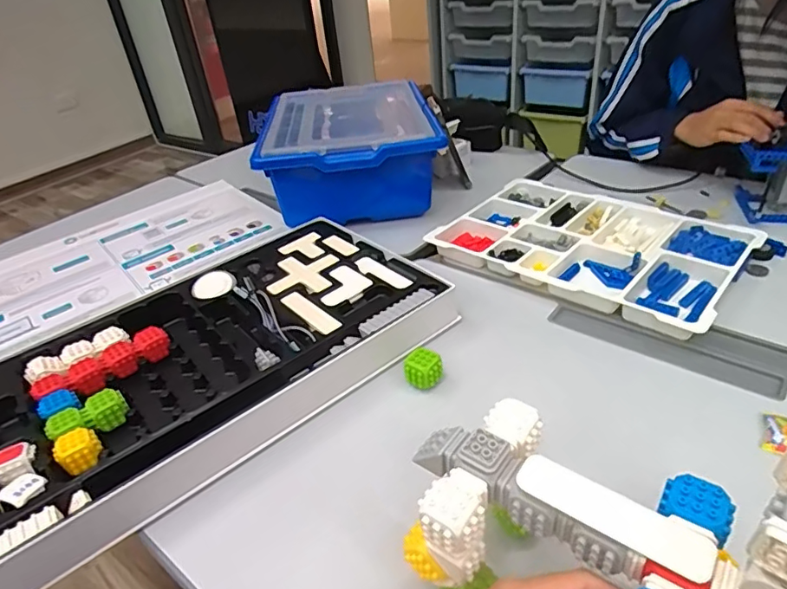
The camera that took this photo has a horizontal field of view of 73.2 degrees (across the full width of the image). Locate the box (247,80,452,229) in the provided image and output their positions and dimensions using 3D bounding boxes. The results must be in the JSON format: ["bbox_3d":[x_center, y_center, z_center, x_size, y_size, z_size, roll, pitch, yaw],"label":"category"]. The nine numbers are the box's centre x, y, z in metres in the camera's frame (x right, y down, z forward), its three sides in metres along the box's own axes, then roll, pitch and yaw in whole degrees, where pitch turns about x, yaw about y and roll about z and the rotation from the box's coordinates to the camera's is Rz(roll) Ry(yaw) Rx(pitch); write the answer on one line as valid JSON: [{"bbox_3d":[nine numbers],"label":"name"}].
[{"bbox_3d":[-0.082,-0.259,0.987,0.276,0.167,0.395,-9,34,-3],"label":"box"}]

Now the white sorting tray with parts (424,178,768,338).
[{"bbox_3d":[0.276,-0.077,0.754,0.371,0.034,0.267,23,44,36],"label":"white sorting tray with parts"}]

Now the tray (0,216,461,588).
[{"bbox_3d":[-0.216,0.074,0.604,0.527,0.059,0.281,-29,40,-29],"label":"tray"}]

